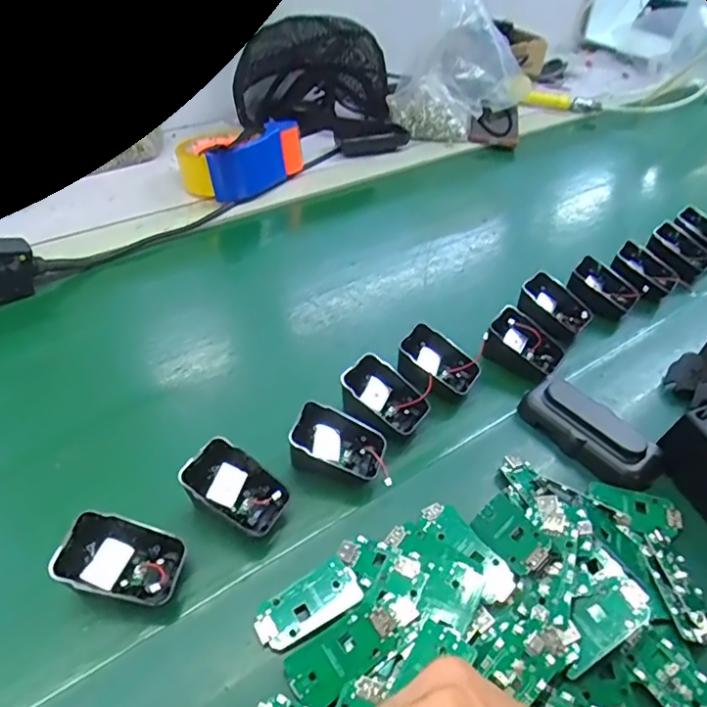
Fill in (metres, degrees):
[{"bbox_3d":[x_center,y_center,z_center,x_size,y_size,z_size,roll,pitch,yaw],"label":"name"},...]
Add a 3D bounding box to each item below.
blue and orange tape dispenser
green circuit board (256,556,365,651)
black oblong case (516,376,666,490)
[{"bbox_3d":[-0.149,-0.252,0.706,0.098,0.068,0.145,36,54,27],"label":"blue and orange tape dispenser"},{"bbox_3d":[-0.027,0.151,0.330,0.064,0.008,0.030,-24,52,-24],"label":"green circuit board"},{"bbox_3d":[0.188,0.061,0.434,0.048,0.029,0.106,-30,55,-28],"label":"black oblong case"}]

